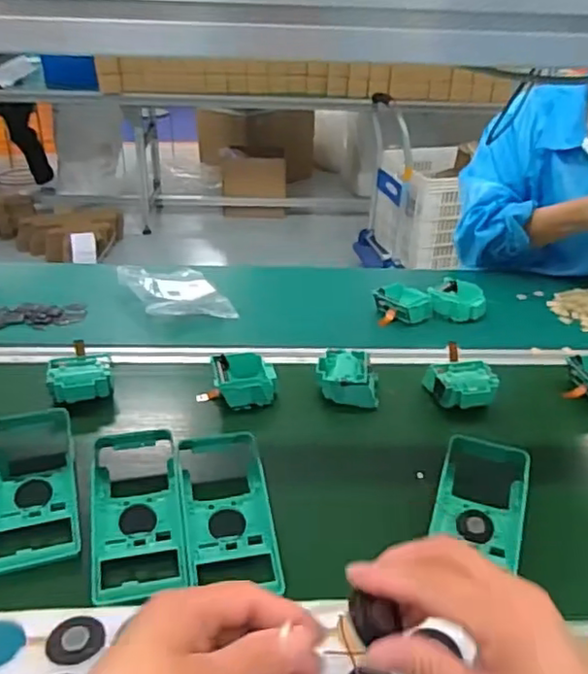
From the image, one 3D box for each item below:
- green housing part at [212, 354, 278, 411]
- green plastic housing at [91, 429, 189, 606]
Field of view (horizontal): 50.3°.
[{"bbox_3d":[-0.063,0.055,0.804,0.076,0.033,0.077,-3,32,-13],"label":"green housing part"},{"bbox_3d":[-0.151,0.161,0.608,0.085,0.030,0.194,-3,32,-13],"label":"green plastic housing"}]

